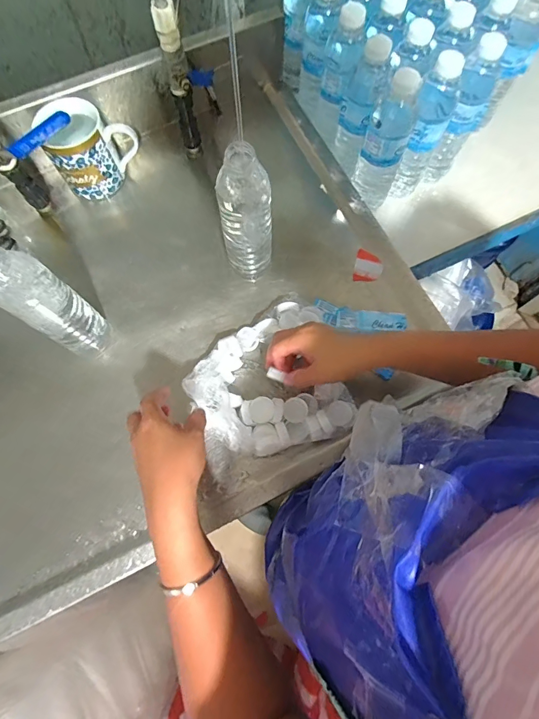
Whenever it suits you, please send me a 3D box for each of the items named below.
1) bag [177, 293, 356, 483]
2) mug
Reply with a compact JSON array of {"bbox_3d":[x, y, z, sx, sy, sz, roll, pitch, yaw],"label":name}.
[{"bbox_3d":[-0.005,0.025,0.497,0.198,0.056,0.185,-18,74,-5],"label":"bag"},{"bbox_3d":[-0.254,-0.307,0.559,0.120,0.094,0.090,-20,74,-6],"label":"mug"}]

